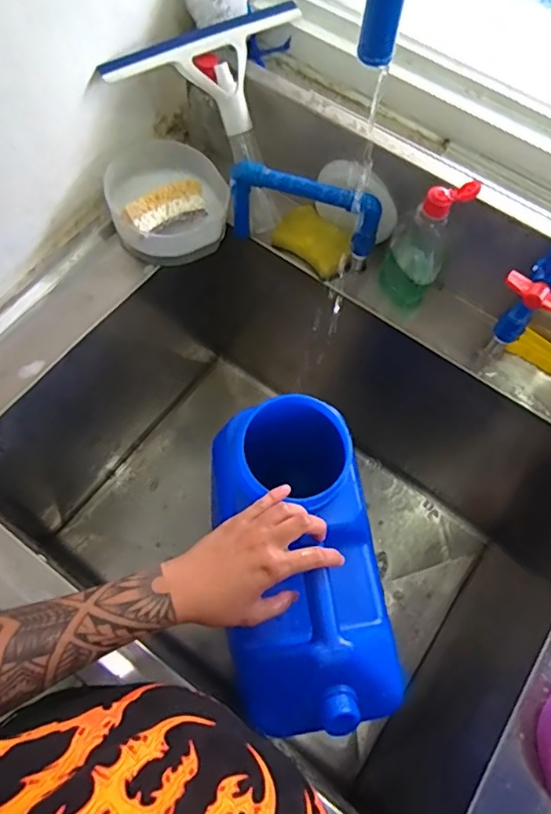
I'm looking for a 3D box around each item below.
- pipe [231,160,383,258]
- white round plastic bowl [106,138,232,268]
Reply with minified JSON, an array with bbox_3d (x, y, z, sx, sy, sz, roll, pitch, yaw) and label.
[{"bbox_3d":[0.036,-0.234,0.686,0.181,0.117,0.026,18,66,5],"label":"pipe"},{"bbox_3d":[-0.137,-0.268,0.716,0.145,0.082,0.147,1,66,-3],"label":"white round plastic bowl"}]

